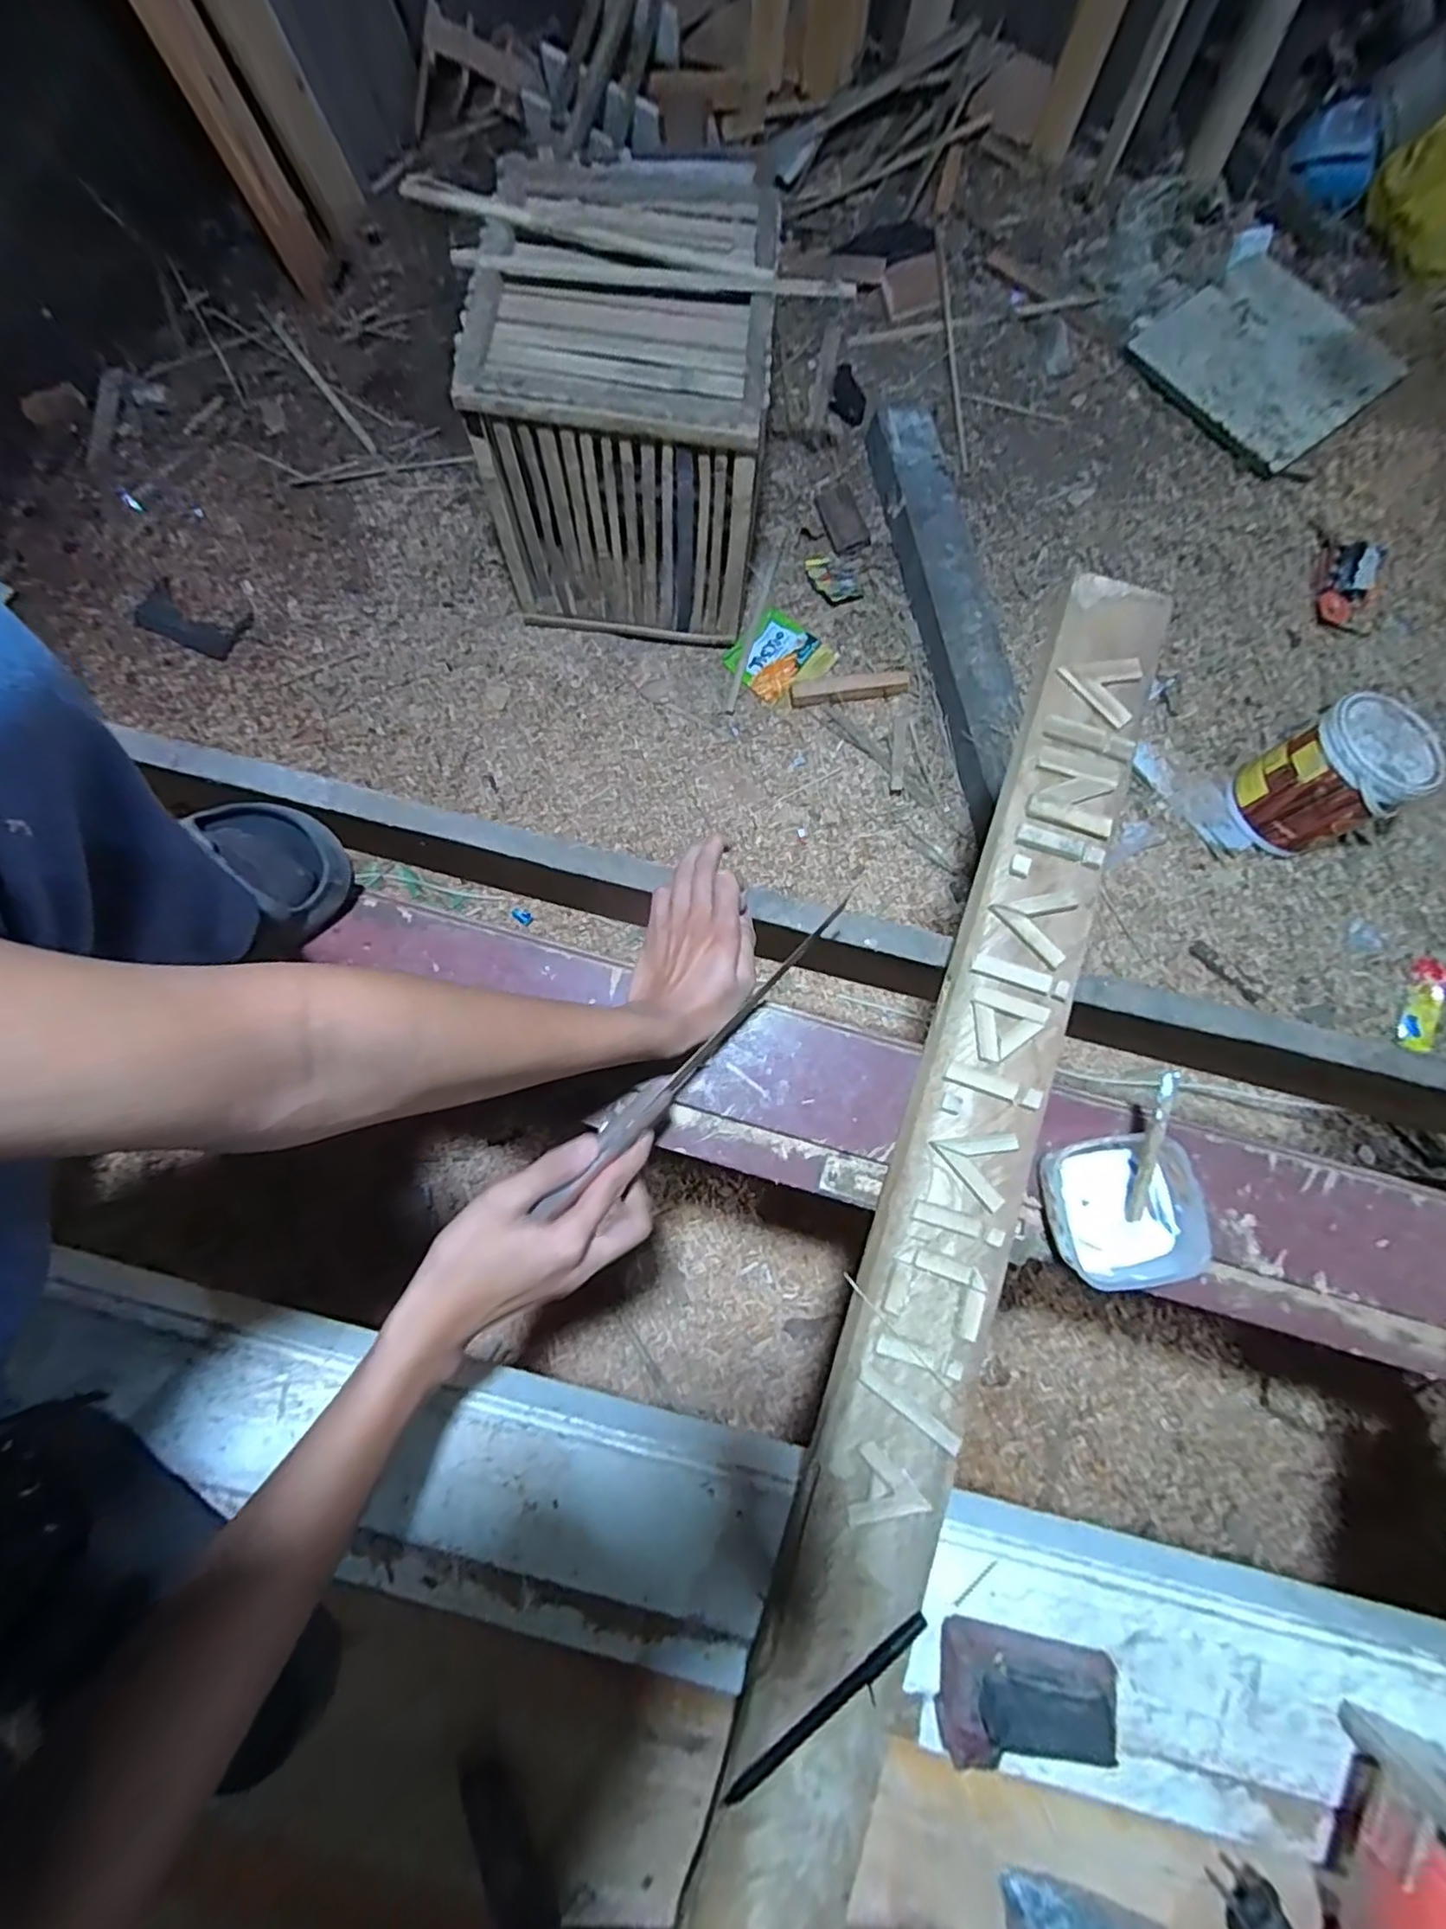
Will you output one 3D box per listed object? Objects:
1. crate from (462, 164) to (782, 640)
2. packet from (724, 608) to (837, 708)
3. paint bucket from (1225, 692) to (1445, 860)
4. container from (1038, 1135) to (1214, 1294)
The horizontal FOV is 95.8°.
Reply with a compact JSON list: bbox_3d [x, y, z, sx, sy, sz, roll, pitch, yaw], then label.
[{"bbox_3d":[-0.136,-0.881,1.061,0.404,0.390,0.490,4,81,1],"label":"crate"},{"bbox_3d":[0.101,-0.567,1.209,0.162,0.030,0.156,44,81,8],"label":"packet"},{"bbox_3d":[0.978,-0.298,1.060,0.201,0.179,0.184,-35,82,-5],"label":"paint bucket"},{"bbox_3d":[0.274,0.167,0.451,0.099,0.037,0.095,-6,80,0],"label":"container"}]

